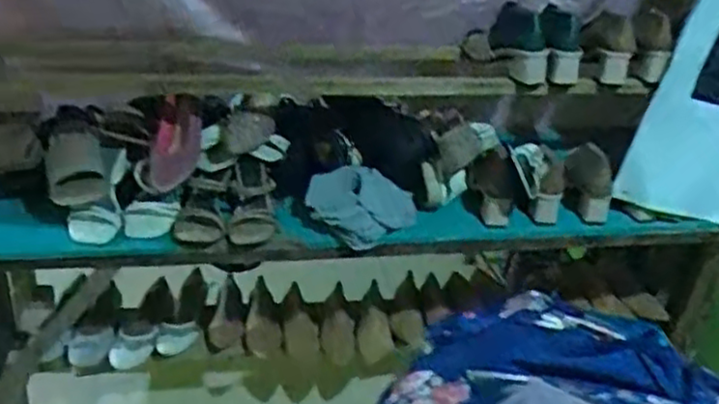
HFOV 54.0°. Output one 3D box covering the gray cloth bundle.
[{"bbox_3d":[0.002,0.008,1.281,0.196,0.095,0.122,-2,32,-13],"label":"gray cloth bundle"}]

